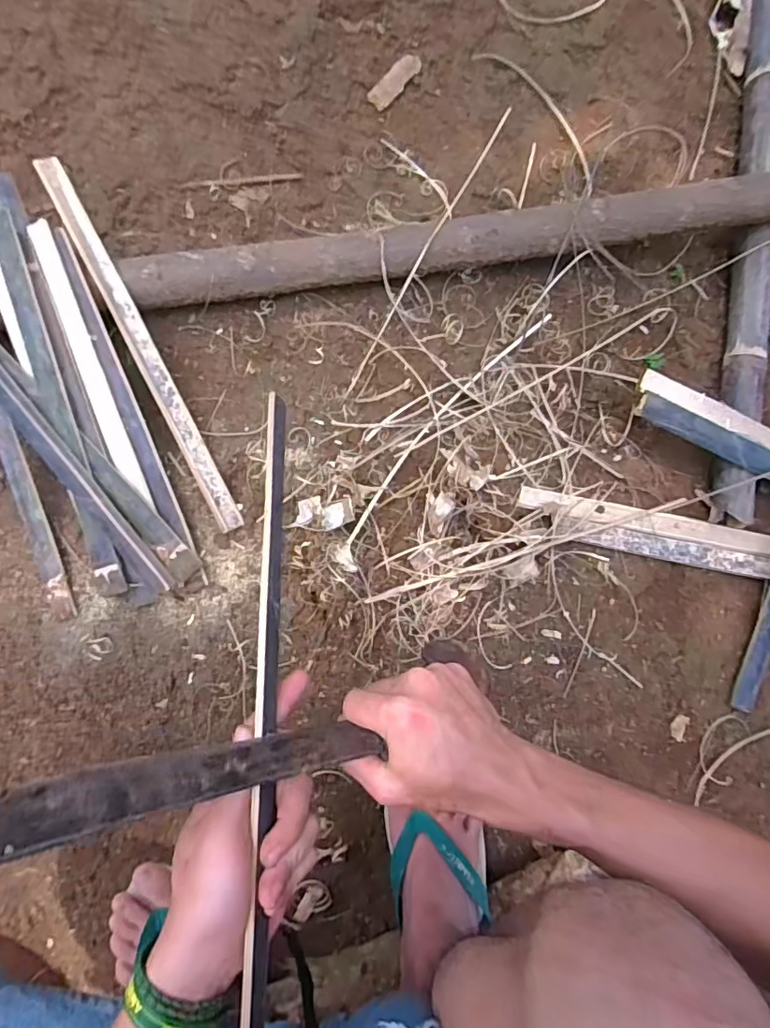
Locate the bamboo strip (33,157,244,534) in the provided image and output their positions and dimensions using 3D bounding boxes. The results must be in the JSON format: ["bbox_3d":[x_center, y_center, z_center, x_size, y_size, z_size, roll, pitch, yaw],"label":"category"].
[{"bbox_3d":[-0.273,-0.183,0.619,0.028,0.011,0.441,-28,96,-23],"label":"bamboo strip"}]

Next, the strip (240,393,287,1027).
[{"bbox_3d":[-0.075,0.126,0.347,0.013,0.023,0.433,0,74,-2],"label":"strip"}]

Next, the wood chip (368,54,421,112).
[{"bbox_3d":[0.012,-0.572,0.718,0.030,0.010,0.086,39,85,1],"label":"wood chip"}]

